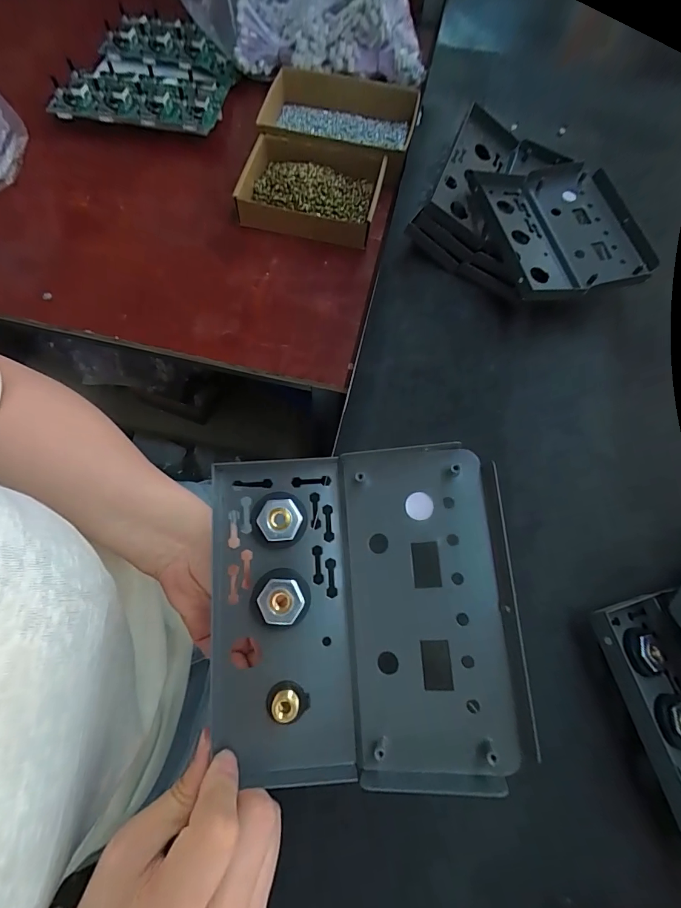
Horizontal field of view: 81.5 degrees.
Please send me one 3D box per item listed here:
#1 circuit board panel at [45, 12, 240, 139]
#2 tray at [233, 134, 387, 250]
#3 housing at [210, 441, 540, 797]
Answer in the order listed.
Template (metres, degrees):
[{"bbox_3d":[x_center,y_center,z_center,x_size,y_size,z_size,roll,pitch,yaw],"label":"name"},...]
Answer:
[{"bbox_3d":[-0.278,-0.563,0.584,0.213,0.036,0.231,10,68,2],"label":"circuit board panel"},{"bbox_3d":[-0.041,-0.351,0.526,0.184,0.043,0.144,12,68,2],"label":"tray"},{"bbox_3d":[0.008,0.078,0.206,0.153,0.042,0.160,-2,68,-3],"label":"housing"}]

